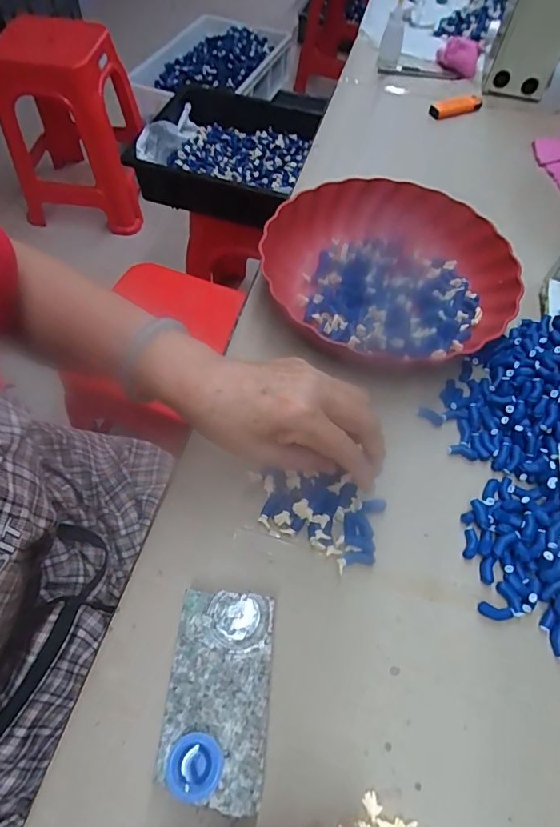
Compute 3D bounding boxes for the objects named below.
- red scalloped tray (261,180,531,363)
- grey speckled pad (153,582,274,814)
[{"bbox_3d":[0.112,-0.153,0.464,0.246,0.042,0.223,22,60,10],"label":"red scalloped tray"},{"bbox_3d":[-0.038,0.174,0.282,0.061,0.020,0.109,5,58,0],"label":"grey speckled pad"}]

